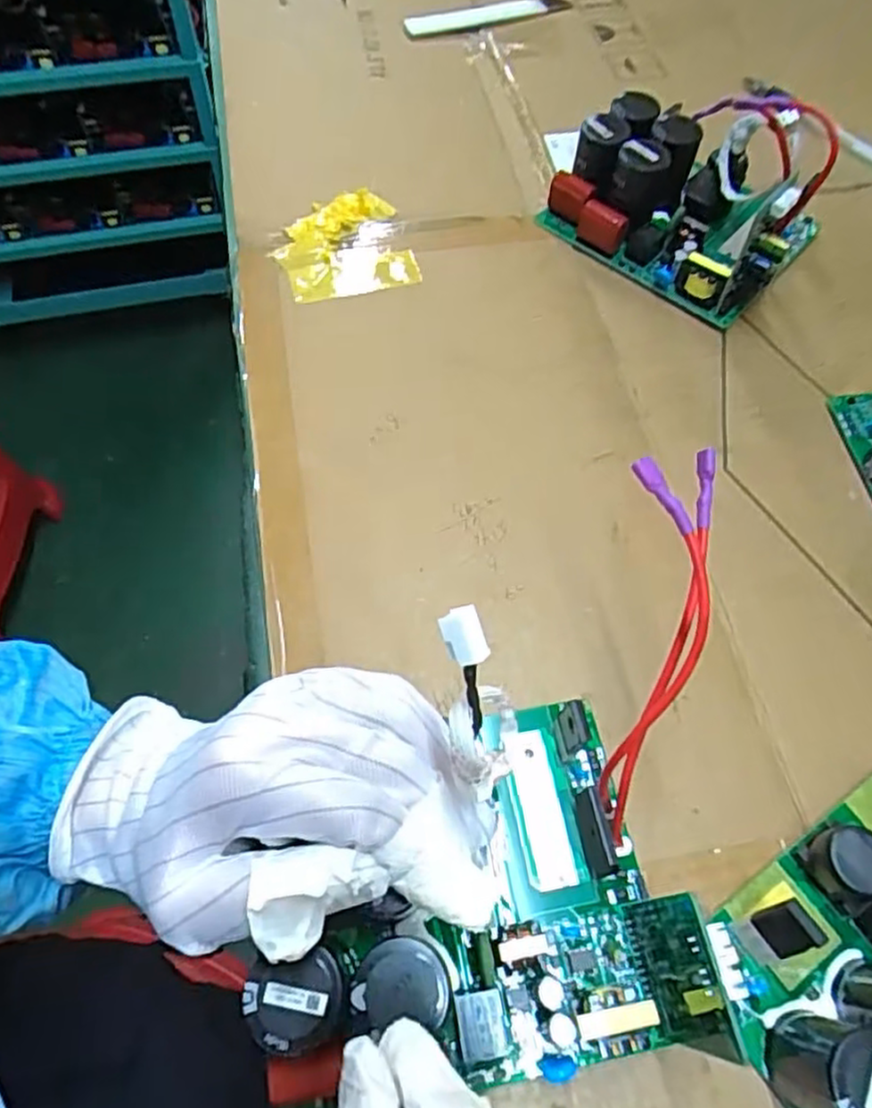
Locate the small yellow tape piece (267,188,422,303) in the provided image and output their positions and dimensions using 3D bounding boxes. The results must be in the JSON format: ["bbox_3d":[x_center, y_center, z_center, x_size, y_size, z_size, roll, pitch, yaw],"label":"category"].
[{"bbox_3d":[-0.057,-0.186,0.427,0.076,0.010,0.072,-14,63,-11],"label":"small yellow tape piece"}]

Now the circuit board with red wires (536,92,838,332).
[{"bbox_3d":[0.158,-0.229,0.417,0.137,0.088,0.124,39,66,16],"label":"circuit board with red wires"}]

